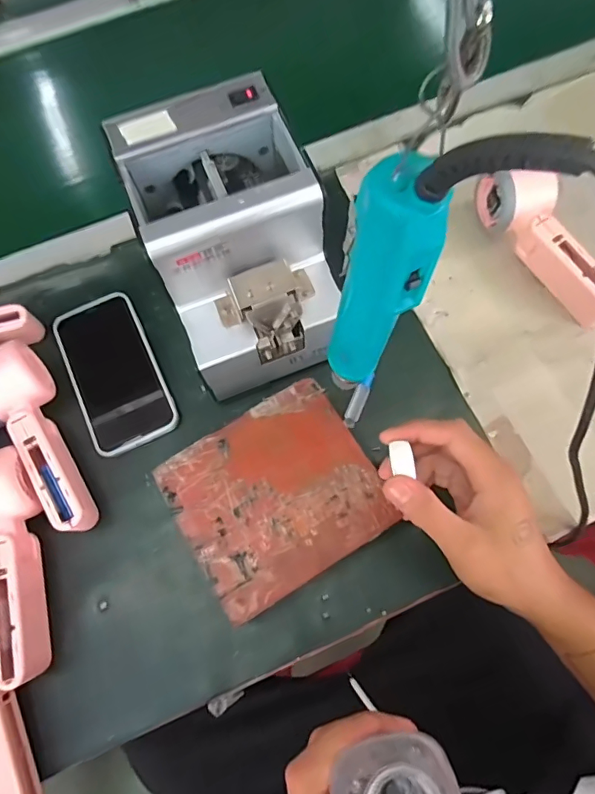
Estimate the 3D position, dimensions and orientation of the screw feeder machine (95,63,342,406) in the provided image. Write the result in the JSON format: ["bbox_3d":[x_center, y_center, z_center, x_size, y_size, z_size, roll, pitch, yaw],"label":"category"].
[{"bbox_3d":[-0.049,-0.113,0.385,0.122,0.143,0.177,-20,71,-5],"label":"screw feeder machine"}]

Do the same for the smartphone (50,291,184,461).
[{"bbox_3d":[-0.166,-0.025,0.432,0.074,0.010,0.145,-25,72,-6],"label":"smartphone"}]

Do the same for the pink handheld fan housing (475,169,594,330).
[{"bbox_3d":[0.222,-0.136,0.434,0.046,0.056,0.167,-21,71,-5],"label":"pink handheld fan housing"}]

